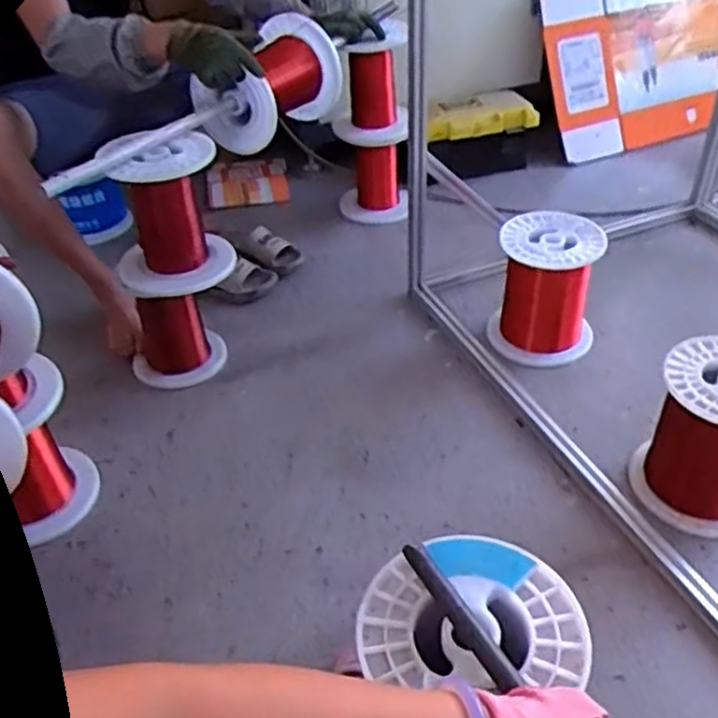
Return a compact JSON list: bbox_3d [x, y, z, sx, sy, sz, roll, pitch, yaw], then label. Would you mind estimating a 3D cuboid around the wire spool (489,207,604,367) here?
[{"bbox_3d":[0.381,-0.148,1.495,0.203,0.235,0.220,-3,41,3],"label":"wire spool"}]

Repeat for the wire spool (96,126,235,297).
[{"bbox_3d":[-0.375,-0.285,1.403,0.235,0.244,0.221,-2,40,1],"label":"wire spool"}]

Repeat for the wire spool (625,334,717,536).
[{"bbox_3d":[0.563,0.122,1.151,0.199,0.238,0.205,-3,41,3],"label":"wire spool"}]

